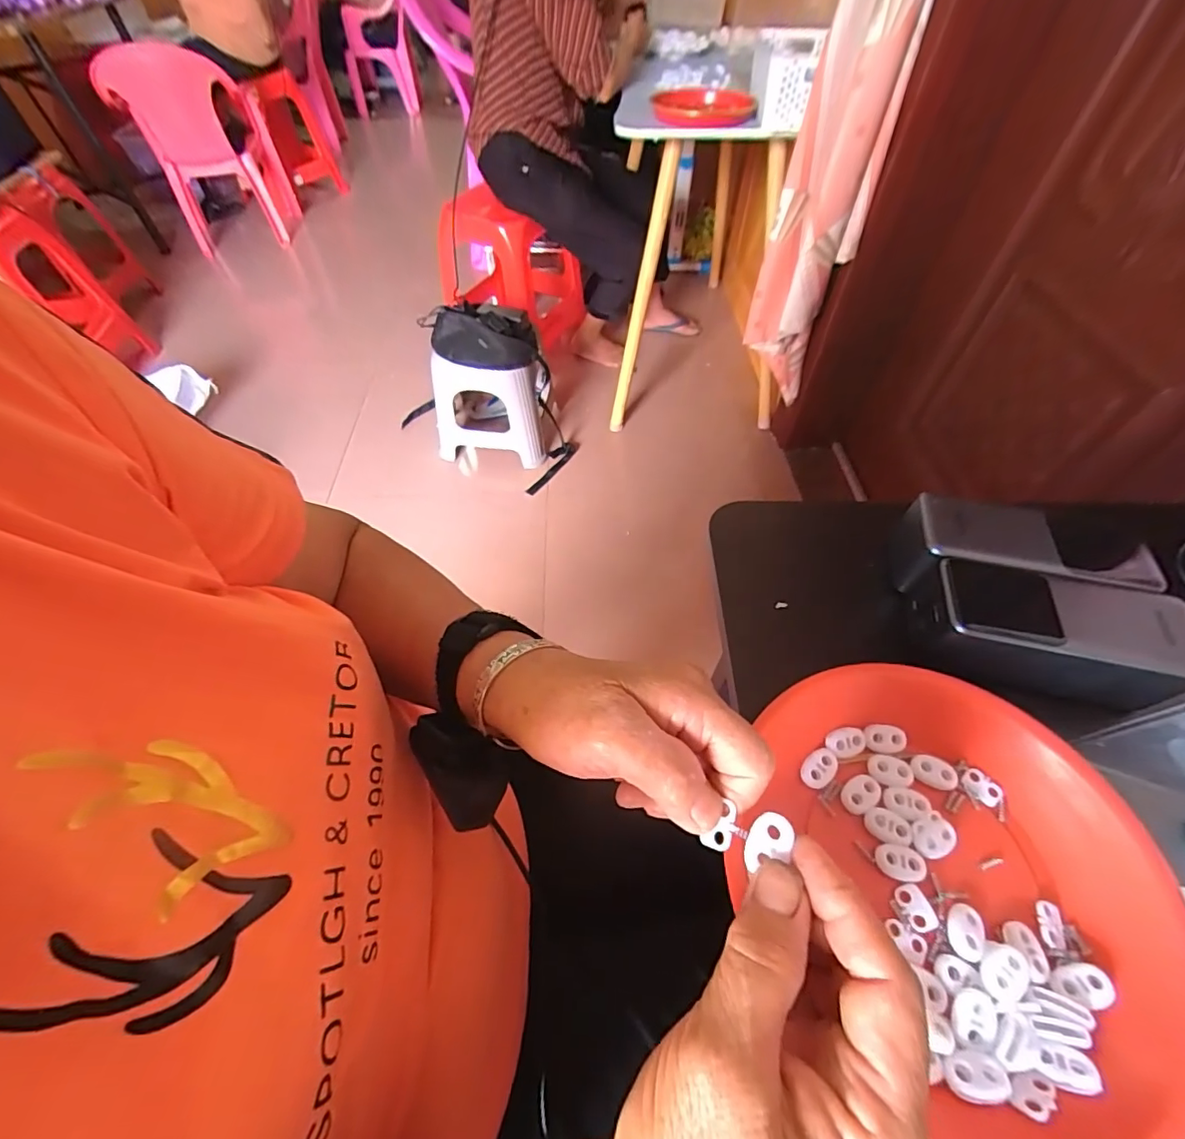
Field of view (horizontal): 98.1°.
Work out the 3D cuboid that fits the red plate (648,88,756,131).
[{"bbox_3d":[0.239,-0.990,1.098,0.211,0.042,0.241,7,52,6],"label":"red plate"}]

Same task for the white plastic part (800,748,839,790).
[{"bbox_3d":[0.123,0.107,0.278,0.023,0.004,0.016,-36,60,-24],"label":"white plastic part"}]

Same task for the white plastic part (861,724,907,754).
[{"bbox_3d":[0.163,0.094,0.286,0.022,0.007,0.013,7,52,6],"label":"white plastic part"}]

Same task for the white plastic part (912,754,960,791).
[{"bbox_3d":[0.184,0.109,0.276,0.022,0.006,0.014,15,53,12],"label":"white plastic part"}]

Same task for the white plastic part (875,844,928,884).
[{"bbox_3d":[0.151,0.144,0.251,0.022,0.004,0.014,16,54,13],"label":"white plastic part"}]

